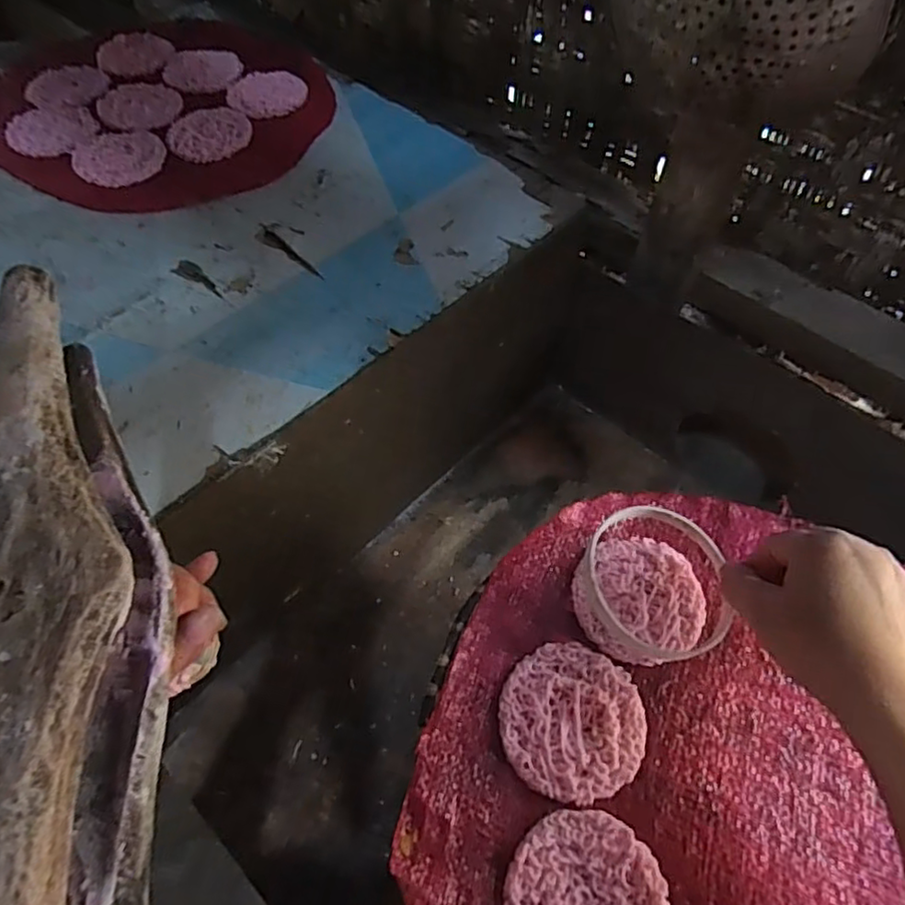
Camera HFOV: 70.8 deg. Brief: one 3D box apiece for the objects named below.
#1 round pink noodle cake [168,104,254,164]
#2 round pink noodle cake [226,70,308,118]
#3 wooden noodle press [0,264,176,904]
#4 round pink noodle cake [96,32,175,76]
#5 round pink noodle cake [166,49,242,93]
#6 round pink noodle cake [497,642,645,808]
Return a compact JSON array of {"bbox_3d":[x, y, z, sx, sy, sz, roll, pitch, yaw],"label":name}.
[{"bbox_3d":[-0.234,-0.307,0.608,0.077,0.009,0.082,2,58,-3],"label":"round pink noodle cake"},{"bbox_3d":[-0.190,-0.366,0.648,0.071,0.006,0.078,2,58,-3],"label":"round pink noodle cake"},{"bbox_3d":[-0.137,0.062,0.223,0.061,0.042,0.294,-12,63,-11],"label":"wooden noodle press"},{"bbox_3d":[-0.344,-0.433,0.690,0.076,0.007,0.087,-17,61,-14],"label":"round pink noodle cake"},{"bbox_3d":[-0.263,-0.405,0.674,0.078,0.008,0.071,2,58,-3],"label":"round pink noodle cake"},{"bbox_3d":[0.066,0.146,0.349,0.076,0.005,0.078,2,58,-3],"label":"round pink noodle cake"}]

